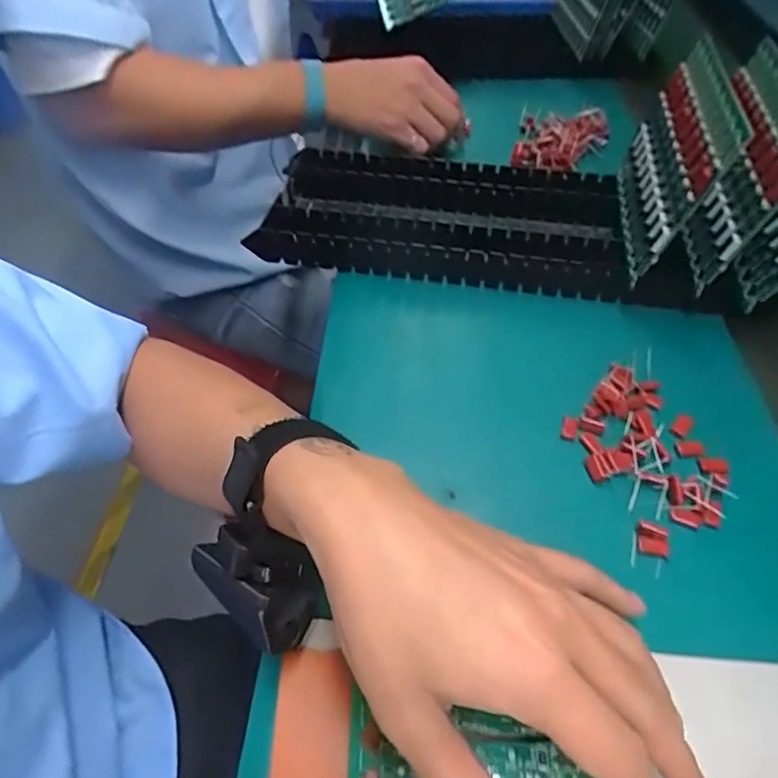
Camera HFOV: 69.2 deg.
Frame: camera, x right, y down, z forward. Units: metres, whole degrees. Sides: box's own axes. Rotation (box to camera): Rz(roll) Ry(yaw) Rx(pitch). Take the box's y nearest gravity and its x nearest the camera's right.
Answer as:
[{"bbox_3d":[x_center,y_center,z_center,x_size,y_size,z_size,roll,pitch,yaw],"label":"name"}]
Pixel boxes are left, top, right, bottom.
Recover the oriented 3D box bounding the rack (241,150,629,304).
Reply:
[{"bbox_3d":[0.047,-0.147,0.491,0.290,0.047,0.136,8,50,6],"label":"rack"}]

